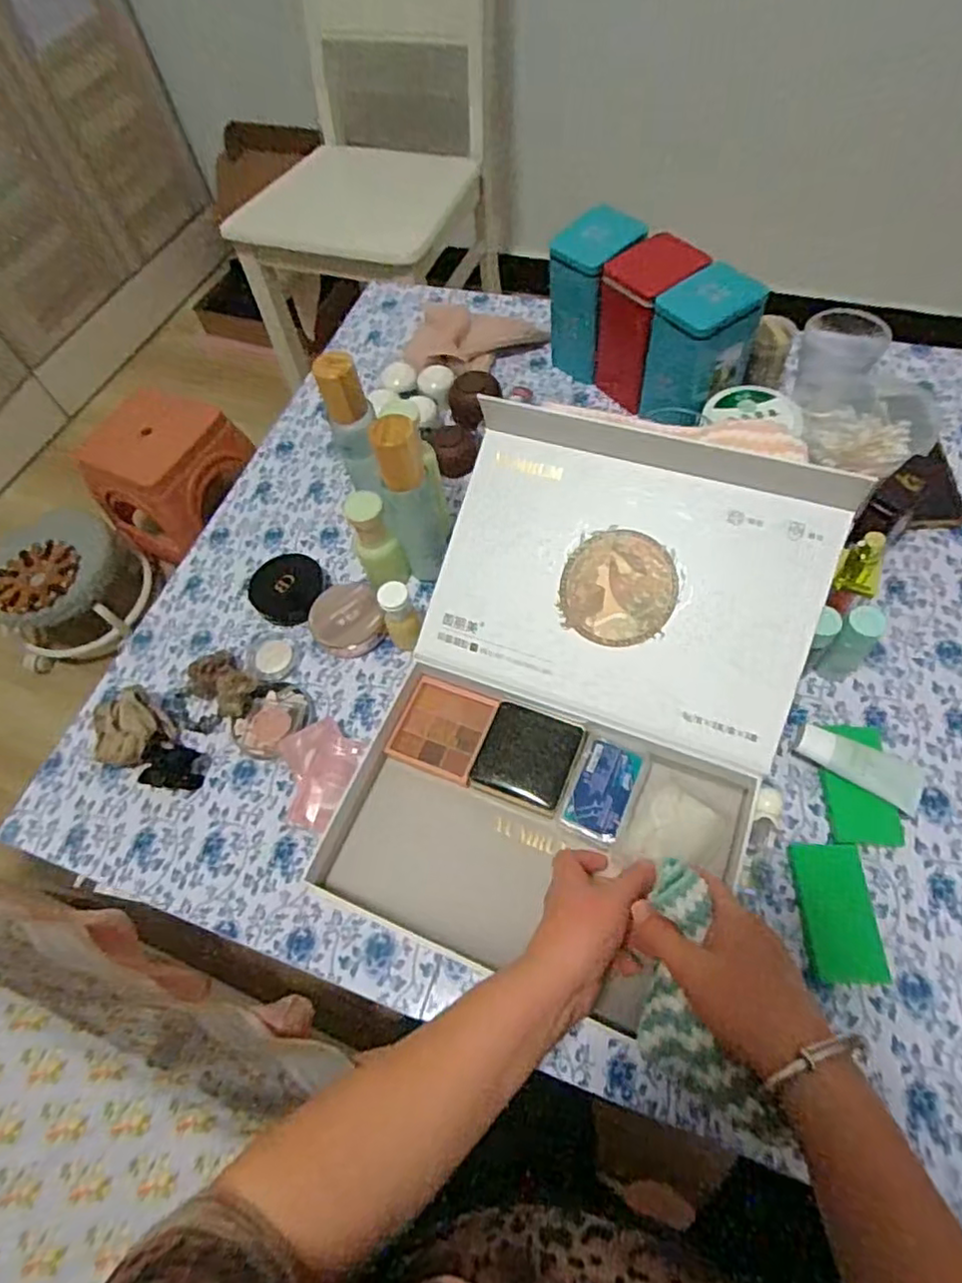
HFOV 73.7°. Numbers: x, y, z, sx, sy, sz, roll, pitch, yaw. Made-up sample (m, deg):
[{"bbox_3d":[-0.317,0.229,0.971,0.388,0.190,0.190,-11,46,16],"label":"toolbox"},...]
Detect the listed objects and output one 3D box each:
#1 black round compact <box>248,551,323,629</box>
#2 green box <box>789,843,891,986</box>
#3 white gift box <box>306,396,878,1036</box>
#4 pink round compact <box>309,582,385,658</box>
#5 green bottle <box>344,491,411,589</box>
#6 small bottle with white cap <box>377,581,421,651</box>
[{"bbox_3d":[-0.189,-0.053,0.616,0.077,0.015,0.070,-3,61,5],"label":"black round compact"},{"bbox_3d":[0.250,0.189,0.449,0.048,0.007,0.089,-2,61,5],"label":"green box"},{"bbox_3d":[0.076,0.039,0.479,0.281,0.156,0.381,17,64,15],"label":"white gift box"},{"bbox_3d":[-0.123,-0.019,0.591,0.064,0.021,0.064,-3,61,5],"label":"pink round compact"},{"bbox_3d":[-0.092,-0.087,0.570,0.036,0.096,0.031,31,69,21],"label":"green bottle"},{"bbox_3d":[-0.069,-0.023,0.551,0.026,0.066,0.029,33,69,21],"label":"small bottle with white cap"}]

